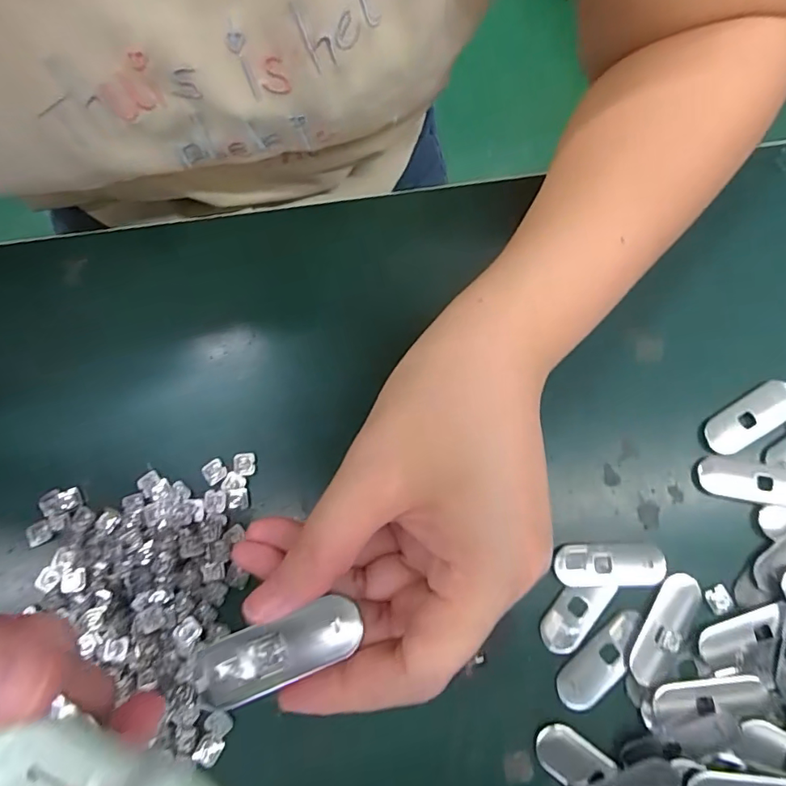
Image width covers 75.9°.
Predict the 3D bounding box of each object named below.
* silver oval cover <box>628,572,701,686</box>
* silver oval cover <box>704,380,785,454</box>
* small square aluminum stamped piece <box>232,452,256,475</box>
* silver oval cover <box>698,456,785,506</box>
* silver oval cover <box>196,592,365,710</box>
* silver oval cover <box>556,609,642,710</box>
[{"bbox_3d":[0.122,0.106,0.224,0.018,0.004,0.050,31,80,7],"label":"silver oval cover"},{"bbox_3d":[0.175,0.012,0.243,0.052,0.004,0.019,-31,79,-6],"label":"silver oval cover"},{"bbox_3d":[-0.071,0.034,0.240,0.010,0.004,0.011,-6,78,-1],"label":"small square aluminum stamped piece"},{"bbox_3d":[0.171,0.042,0.236,0.051,0.004,0.018,10,78,3],"label":"silver oval cover"},{"bbox_3d":[-0.034,0.077,0.150,0.048,0.004,0.018,-21,78,-5],"label":"silver oval cover"},{"bbox_3d":[0.094,0.119,0.224,0.049,0.004,0.019,-43,81,-8],"label":"silver oval cover"}]

